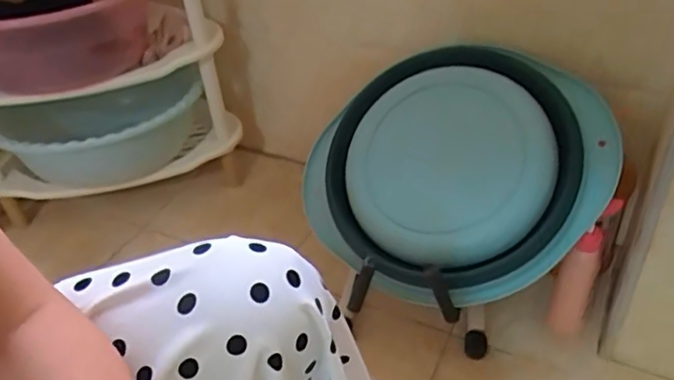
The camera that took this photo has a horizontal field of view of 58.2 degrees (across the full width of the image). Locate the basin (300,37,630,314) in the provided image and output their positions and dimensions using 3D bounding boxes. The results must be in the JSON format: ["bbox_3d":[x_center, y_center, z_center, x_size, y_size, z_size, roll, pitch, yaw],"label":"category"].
[{"bbox_3d":[0.154,-0.033,0.832,0.370,0.065,0.364,34,85,26],"label":"basin"}]

